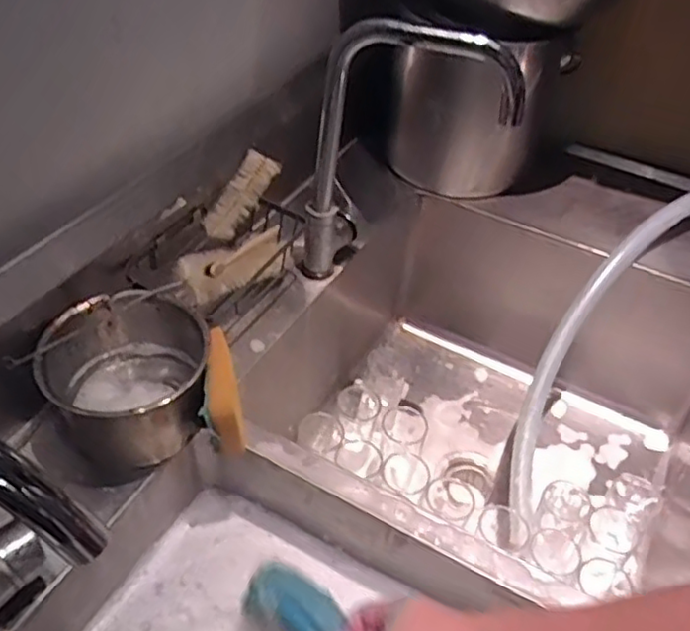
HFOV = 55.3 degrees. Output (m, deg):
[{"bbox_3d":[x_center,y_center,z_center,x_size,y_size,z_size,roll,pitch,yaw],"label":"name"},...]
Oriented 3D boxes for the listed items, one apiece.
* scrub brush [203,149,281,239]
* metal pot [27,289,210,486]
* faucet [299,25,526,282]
[{"bbox_3d":[-0.126,-0.144,0.794,0.040,0.023,0.124,21,65,15],"label":"scrub brush"},{"bbox_3d":[-0.214,0.069,0.647,0.141,0.121,0.154,3,44,-3],"label":"metal pot"},{"bbox_3d":[0.068,-0.178,0.757,0.223,0.322,0.084,12,44,7],"label":"faucet"}]

